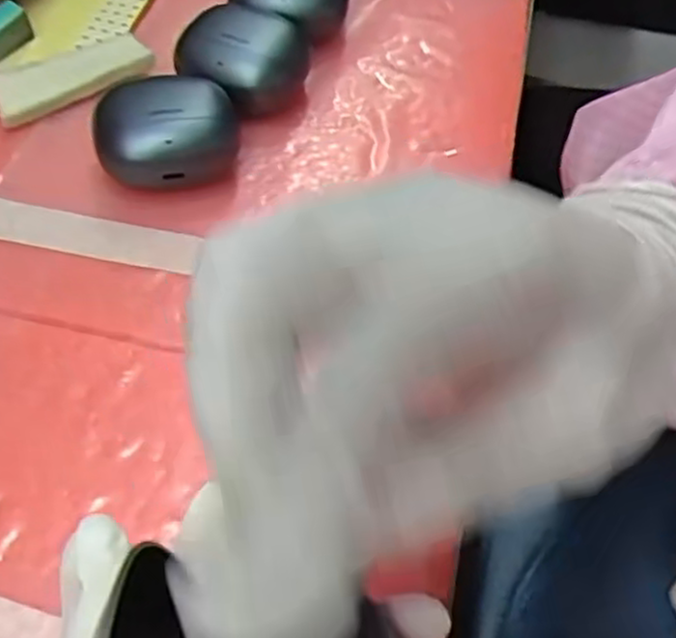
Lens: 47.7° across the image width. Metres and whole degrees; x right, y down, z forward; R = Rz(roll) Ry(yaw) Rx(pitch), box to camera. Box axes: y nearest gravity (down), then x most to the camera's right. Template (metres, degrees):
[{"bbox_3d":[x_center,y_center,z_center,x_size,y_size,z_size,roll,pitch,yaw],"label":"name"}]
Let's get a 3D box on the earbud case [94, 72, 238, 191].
[{"bbox_3d":[-0.068,-0.073,0.309,0.053,0.030,0.042,-3,56,-7],"label":"earbud case"}]

